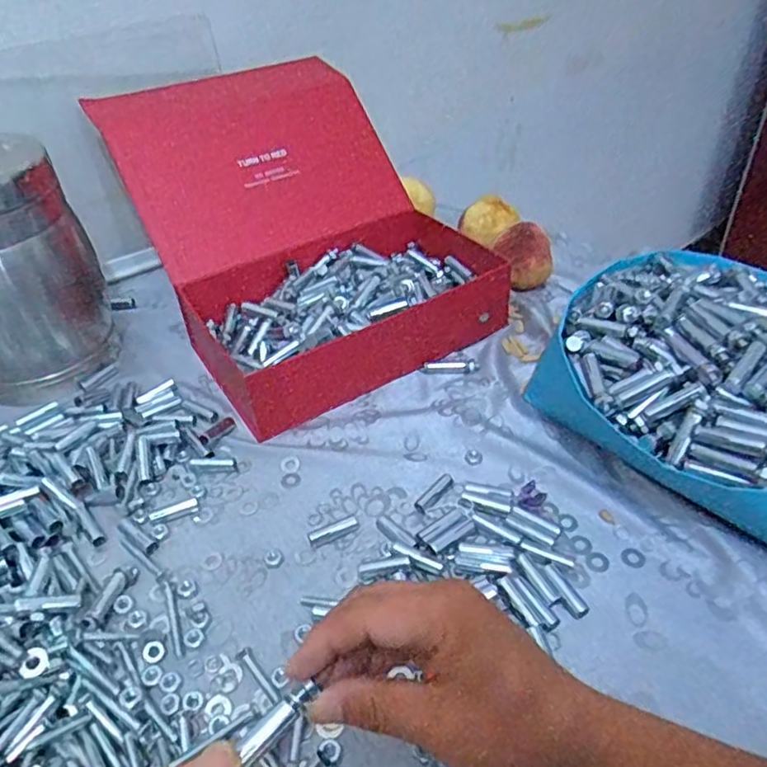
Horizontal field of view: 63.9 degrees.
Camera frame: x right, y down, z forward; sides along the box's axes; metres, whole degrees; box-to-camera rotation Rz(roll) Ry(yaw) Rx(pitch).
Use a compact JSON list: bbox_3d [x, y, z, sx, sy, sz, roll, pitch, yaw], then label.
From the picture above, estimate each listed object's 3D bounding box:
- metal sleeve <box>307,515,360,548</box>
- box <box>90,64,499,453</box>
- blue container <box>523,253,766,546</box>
[{"bbox_3d":[-0.039,0.113,0.477,0.040,0.009,0.012,-19,44,-18],"label":"metal sleeve"},{"bbox_3d":[-0.085,-0.175,0.658,0.297,0.204,0.356,-24,45,-23],"label":"box"},{"bbox_3d":[0.282,-0.007,0.498,0.273,0.127,0.259,32,51,33],"label":"blue container"}]

